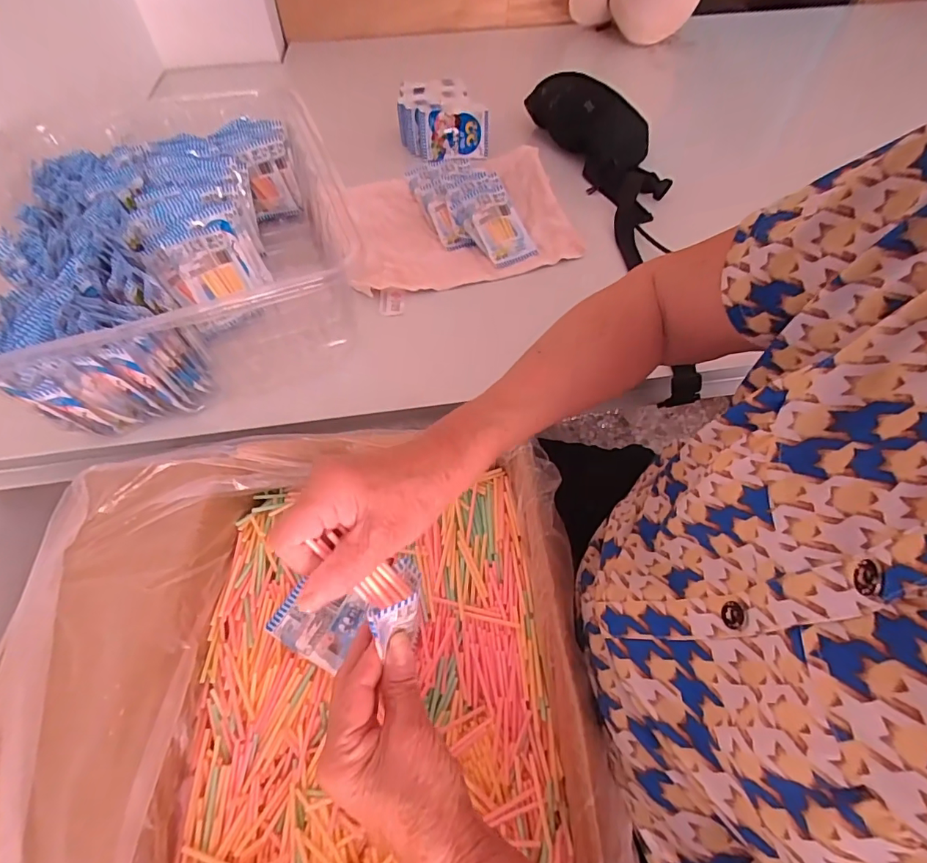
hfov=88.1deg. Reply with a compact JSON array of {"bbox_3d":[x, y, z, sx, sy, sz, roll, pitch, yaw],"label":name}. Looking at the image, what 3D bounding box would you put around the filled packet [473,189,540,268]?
[{"bbox_3d":[0.049,-0.258,0.615,0.065,0.007,0.092,-26,87,-21],"label":"filled packet"}]

